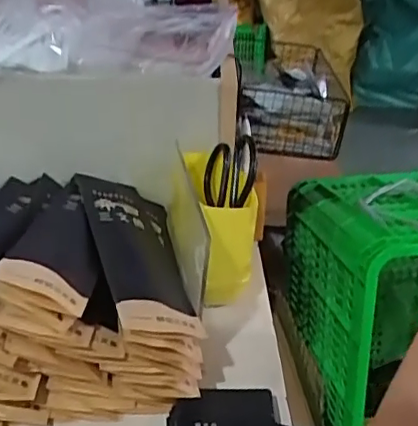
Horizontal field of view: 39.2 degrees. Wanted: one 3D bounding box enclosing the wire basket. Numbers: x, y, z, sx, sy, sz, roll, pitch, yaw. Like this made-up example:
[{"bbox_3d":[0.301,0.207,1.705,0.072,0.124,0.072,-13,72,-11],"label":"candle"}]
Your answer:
[{"bbox_3d":[0.117,-0.182,0.882,0.137,0.091,0.259,2,30,1],"label":"wire basket"}]

